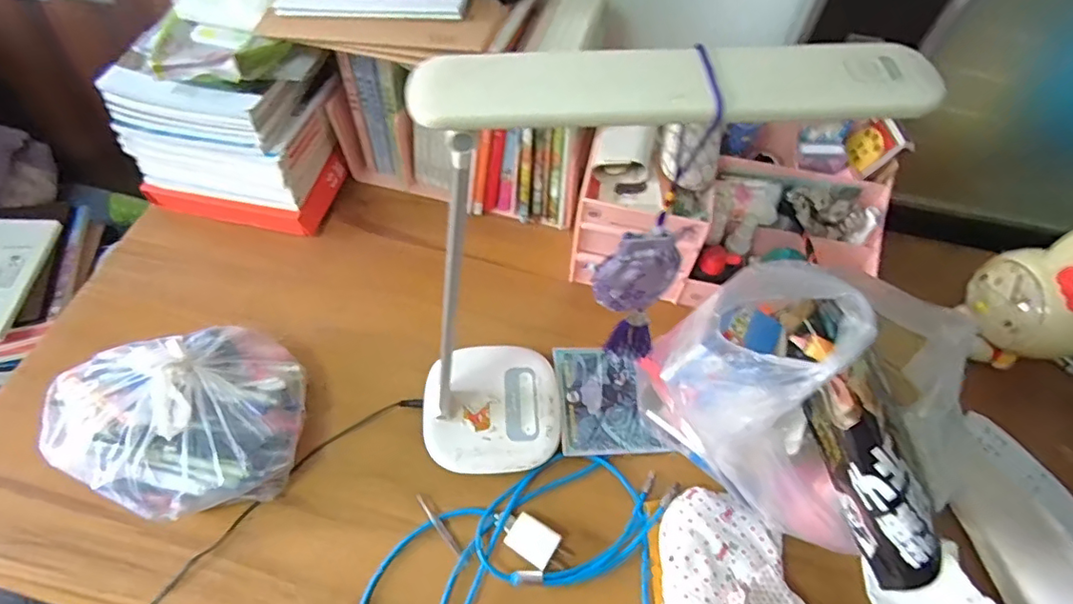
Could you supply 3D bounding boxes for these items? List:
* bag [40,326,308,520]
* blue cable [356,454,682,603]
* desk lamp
[{"bbox_3d":[-0.365,0.116,0.566,0.235,0.124,0.192,-8,59,-7],"label":"bag"},{"bbox_3d":[-0.023,0.304,0.541,0.293,0.046,0.317,1,59,-1],"label":"blue cable"},{"bbox_3d":[0.023,-0.003,0.456,0.294,0.434,0.173,-23,62,-14],"label":"desk lamp"}]

